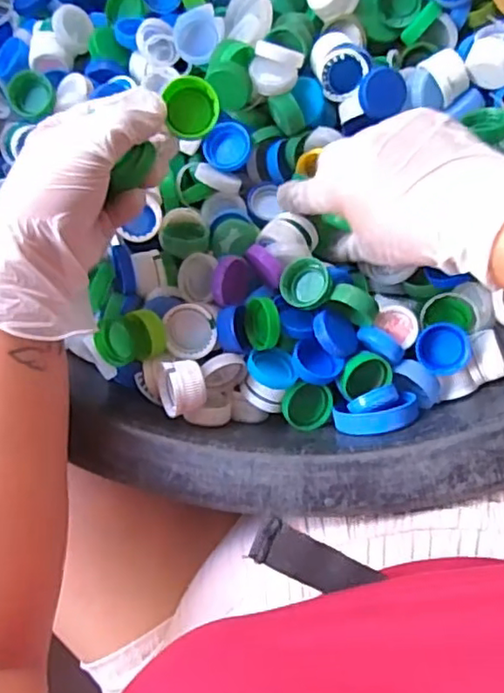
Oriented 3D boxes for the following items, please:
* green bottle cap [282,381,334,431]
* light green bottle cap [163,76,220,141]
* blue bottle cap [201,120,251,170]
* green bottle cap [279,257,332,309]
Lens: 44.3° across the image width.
[{"bbox_3d":[0.033,0.037,0.383,0.031,0.015,0.031,-3,98,-24],"label":"green bottle cap"},{"bbox_3d":[-0.032,-0.129,0.337,0.026,0.015,0.030,-4,110,-3],"label":"light green bottle cap"},{"bbox_3d":[-0.016,-0.135,0.420,0.032,0.012,0.033,0,88,9],"label":"blue bottle cap"},{"bbox_3d":[0.032,-0.038,0.371,0.030,0.010,0.030,0,88,9],"label":"green bottle cap"}]

